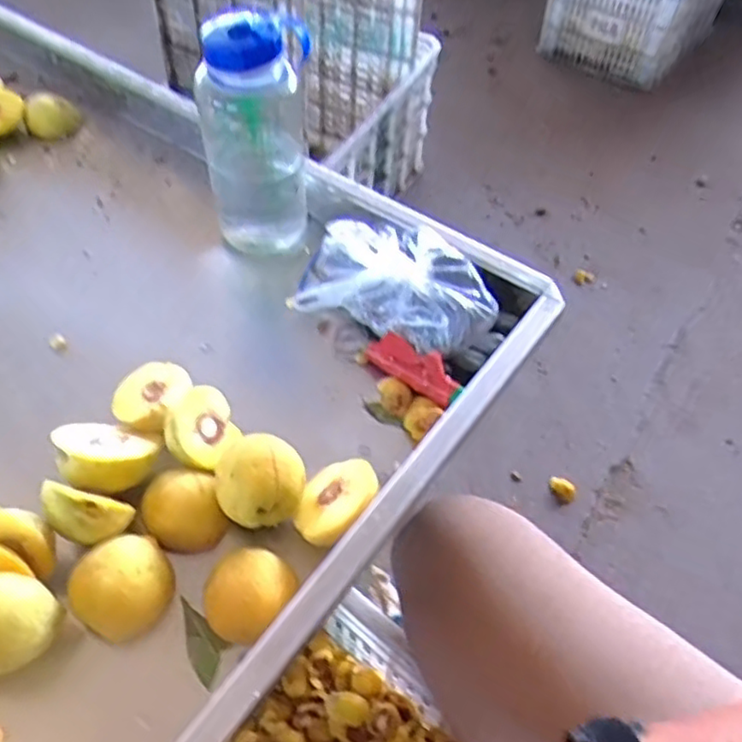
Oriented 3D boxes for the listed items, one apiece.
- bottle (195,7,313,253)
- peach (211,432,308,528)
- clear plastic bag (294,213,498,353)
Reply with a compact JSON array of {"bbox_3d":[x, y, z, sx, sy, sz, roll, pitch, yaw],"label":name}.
[{"bbox_3d":[-0.107,-0.212,0.625,0.092,0.220,0.067,-10,53,-12],"label":"bottle"},{"bbox_3d":[-0.077,0.079,0.480,0.058,0.048,0.058,16,52,9],"label":"peach"},{"bbox_3d":[0.029,-0.082,0.622,0.180,0.076,0.106,28,54,17],"label":"clear plastic bag"}]

